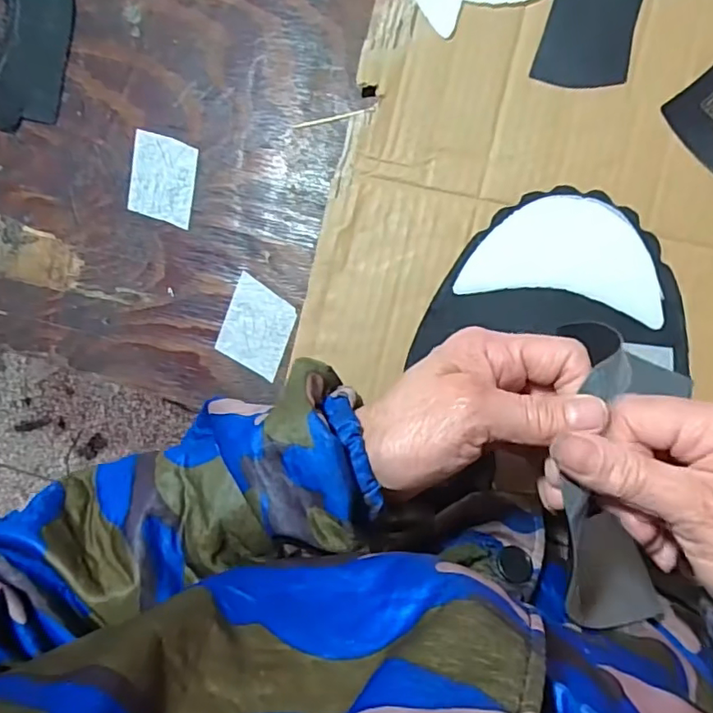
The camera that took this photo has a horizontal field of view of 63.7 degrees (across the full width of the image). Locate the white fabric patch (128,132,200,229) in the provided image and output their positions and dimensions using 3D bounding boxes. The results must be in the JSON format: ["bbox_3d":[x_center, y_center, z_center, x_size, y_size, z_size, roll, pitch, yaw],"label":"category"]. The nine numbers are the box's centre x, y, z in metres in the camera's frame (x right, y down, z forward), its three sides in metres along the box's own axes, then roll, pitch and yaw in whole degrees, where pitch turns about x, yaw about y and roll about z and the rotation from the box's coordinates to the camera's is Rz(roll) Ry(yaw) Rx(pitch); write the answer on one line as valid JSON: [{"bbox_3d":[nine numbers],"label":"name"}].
[{"bbox_3d":[-0.141,-0.129,0.416,0.048,0.005,0.063,8,94,9],"label":"white fabric patch"}]

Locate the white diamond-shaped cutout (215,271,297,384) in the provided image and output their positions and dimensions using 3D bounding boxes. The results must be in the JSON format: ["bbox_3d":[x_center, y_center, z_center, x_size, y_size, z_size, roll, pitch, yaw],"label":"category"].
[{"bbox_3d":[-0.071,-0.021,0.411,0.048,0.004,0.062,19,89,4],"label":"white diamond-shaped cutout"}]

